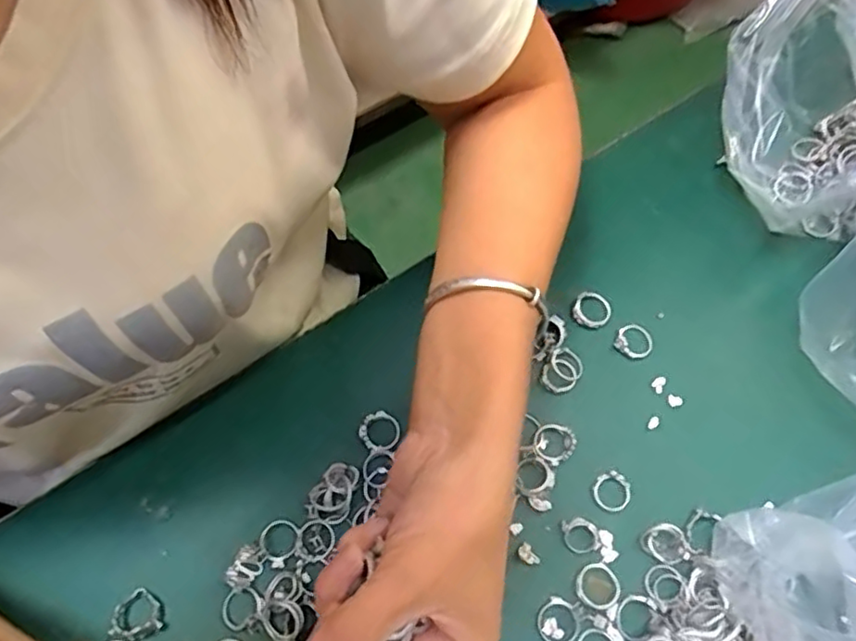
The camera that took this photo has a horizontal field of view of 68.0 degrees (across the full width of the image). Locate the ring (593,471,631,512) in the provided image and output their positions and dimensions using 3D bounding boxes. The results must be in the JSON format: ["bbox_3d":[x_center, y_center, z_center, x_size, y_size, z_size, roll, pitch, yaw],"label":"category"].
[{"bbox_3d":[0.100,0.092,0.344,0.019,0.004,0.021,29,70,13],"label":"ring"}]

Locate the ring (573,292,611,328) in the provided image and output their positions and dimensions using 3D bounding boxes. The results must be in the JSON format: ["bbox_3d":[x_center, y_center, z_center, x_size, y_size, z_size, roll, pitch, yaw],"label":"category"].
[{"bbox_3d":[0.100,-0.006,0.386,0.023,0.007,0.022,-1,66,1],"label":"ring"}]

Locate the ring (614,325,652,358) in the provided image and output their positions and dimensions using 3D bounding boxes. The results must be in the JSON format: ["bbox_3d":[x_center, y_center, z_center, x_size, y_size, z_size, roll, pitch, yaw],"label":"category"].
[{"bbox_3d":[0.123,0.012,0.378,0.021,0.005,0.021,-1,66,1],"label":"ring"}]

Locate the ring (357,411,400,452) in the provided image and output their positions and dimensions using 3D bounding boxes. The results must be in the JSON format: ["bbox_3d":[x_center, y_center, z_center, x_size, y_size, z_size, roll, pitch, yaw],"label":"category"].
[{"bbox_3d":[-0.027,0.062,0.355,0.022,0.004,0.021,30,70,14],"label":"ring"}]

